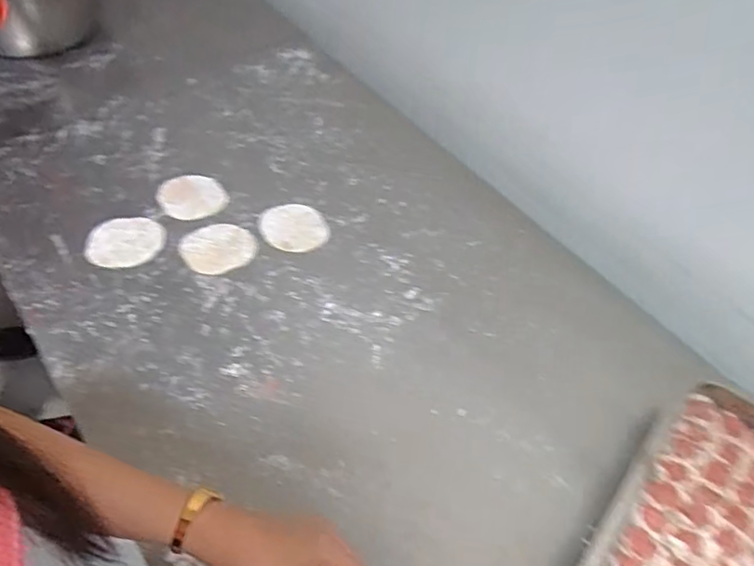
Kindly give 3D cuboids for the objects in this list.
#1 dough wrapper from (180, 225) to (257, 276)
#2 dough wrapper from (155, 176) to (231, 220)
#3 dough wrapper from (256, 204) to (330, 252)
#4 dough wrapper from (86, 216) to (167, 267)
[{"bbox_3d":[-0.198,-0.045,0.712,0.085,0.004,0.084,1,51,-2],"label":"dough wrapper"},{"bbox_3d":[-0.250,-0.116,0.769,0.088,0.009,0.084,1,51,-2],"label":"dough wrapper"},{"bbox_3d":[-0.108,-0.073,0.739,0.089,0.006,0.081,1,51,-2],"label":"dough wrapper"},{"bbox_3d":[-0.310,-0.050,0.698,0.089,0.006,0.073,-4,59,-7],"label":"dough wrapper"}]

